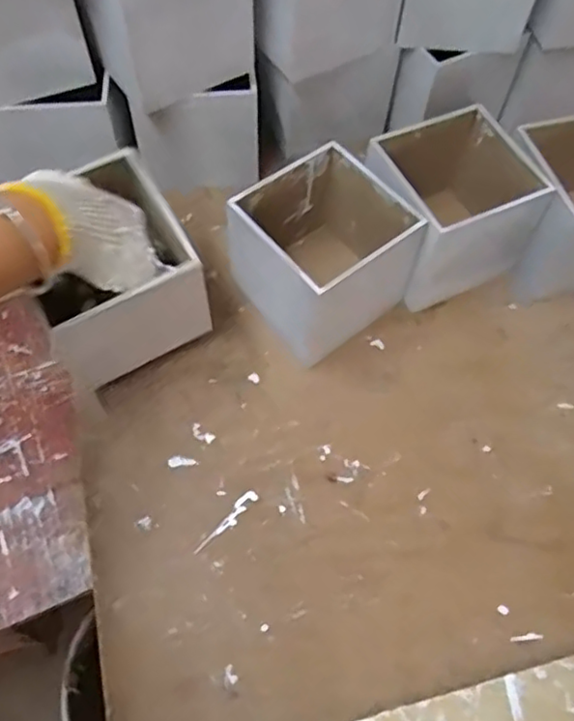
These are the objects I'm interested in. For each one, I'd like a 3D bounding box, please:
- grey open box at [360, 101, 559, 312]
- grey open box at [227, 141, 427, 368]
[{"bbox_3d":[0.140,-0.132,0.571,0.118,0.111,0.113,-22,62,-13],"label":"grey open box"},{"bbox_3d":[0.025,-0.087,0.541,0.126,0.110,0.117,-32,65,-18],"label":"grey open box"}]

